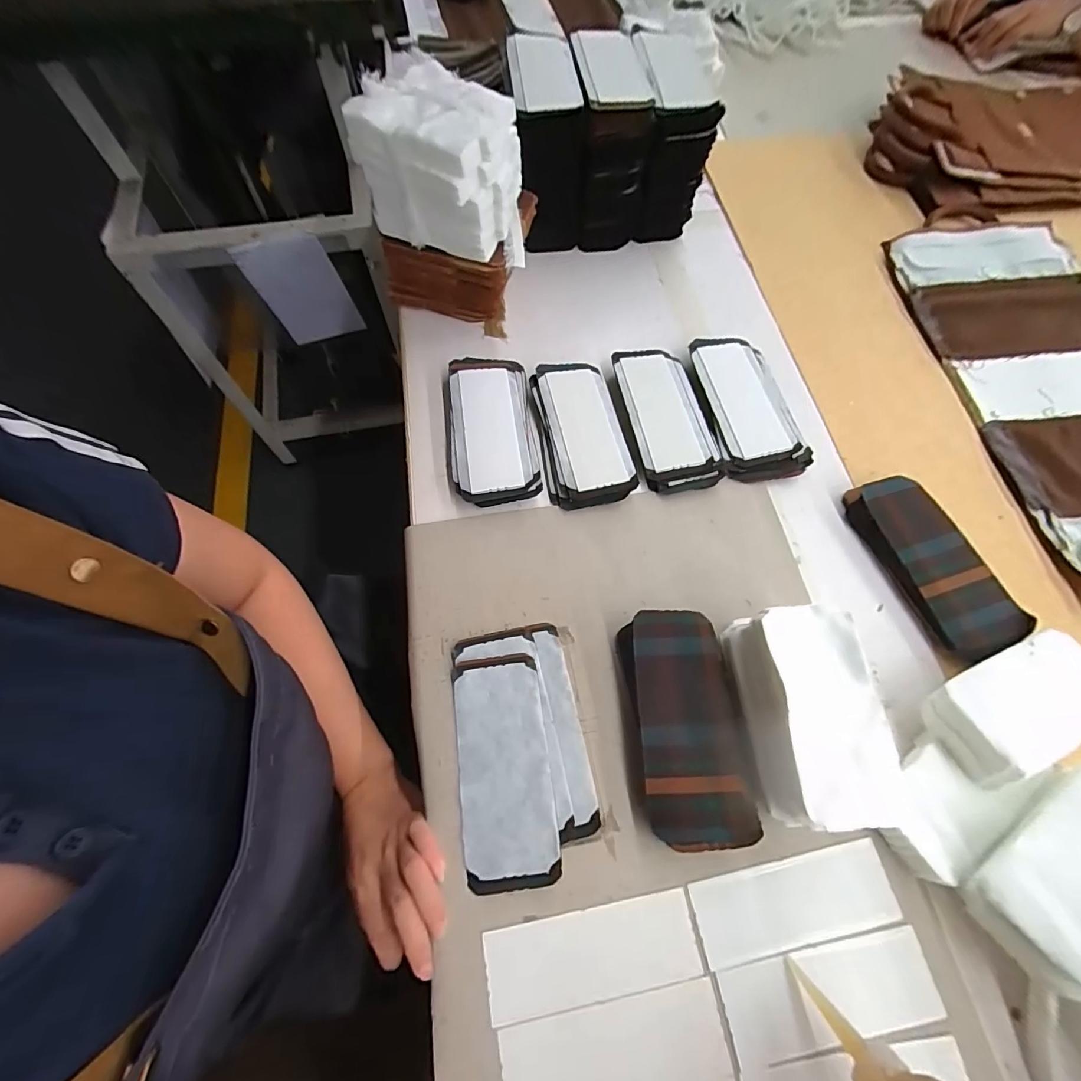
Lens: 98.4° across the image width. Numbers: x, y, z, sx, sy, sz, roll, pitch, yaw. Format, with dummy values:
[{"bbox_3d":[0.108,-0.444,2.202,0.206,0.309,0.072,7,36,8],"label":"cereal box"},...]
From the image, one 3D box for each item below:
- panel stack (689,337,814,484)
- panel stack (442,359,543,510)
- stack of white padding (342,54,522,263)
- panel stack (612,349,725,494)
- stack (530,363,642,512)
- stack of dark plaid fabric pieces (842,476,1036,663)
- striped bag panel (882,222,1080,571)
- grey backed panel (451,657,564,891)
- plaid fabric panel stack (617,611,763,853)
[{"bbox_3d":[0.229,-0.150,0.516,0.091,0.017,0.186,-7,67,-3],"label":"panel stack"},{"bbox_3d":[-0.052,-0.118,0.491,0.087,0.029,0.176,-8,67,-3],"label":"panel stack"},{"bbox_3d":[-0.093,-0.357,0.462,0.152,0.131,0.117,7,67,3],"label":"stack of white padding"},{"bbox_3d":[0.138,-0.136,0.507,0.083,0.022,0.177,-10,67,-4],"label":"panel stack"},{"bbox_3d":[0.042,-0.116,0.493,0.085,0.024,0.171,-9,67,-4],"label":"stack"},{"bbox_3d":[0.368,0.019,0.439,0.073,0.024,0.174,-20,68,-8],"label":"stack of dark plaid fabric pieces"},{"bbox_3d":[0.613,-0.183,0.539,0.244,0.015,0.514,-6,67,-3],"label":"striped bag panel"},{"bbox_3d":[-0.029,0.180,0.375,0.072,0.007,0.166,-7,67,-3],"label":"grey backed panel"},{"bbox_3d":[0.116,0.146,0.378,0.079,0.030,0.171,-5,67,-2],"label":"plaid fabric panel stack"}]

